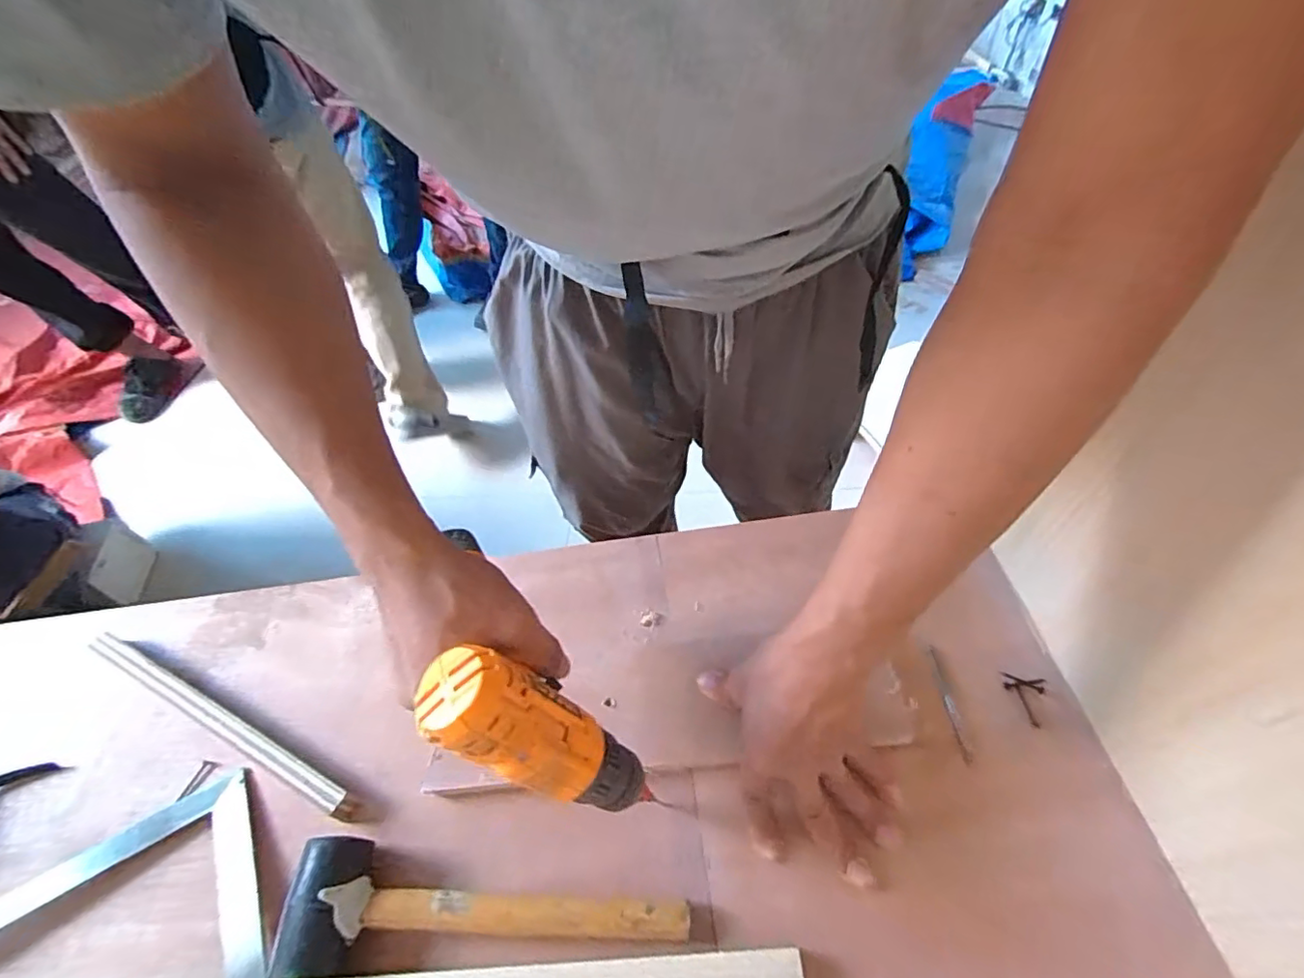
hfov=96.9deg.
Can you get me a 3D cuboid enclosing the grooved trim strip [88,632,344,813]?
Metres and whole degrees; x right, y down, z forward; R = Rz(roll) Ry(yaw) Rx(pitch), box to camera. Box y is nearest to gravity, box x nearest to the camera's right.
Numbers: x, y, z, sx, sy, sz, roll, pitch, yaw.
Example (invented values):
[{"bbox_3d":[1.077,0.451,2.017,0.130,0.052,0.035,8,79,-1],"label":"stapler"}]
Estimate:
[{"bbox_3d":[-0.389,0.202,0.510,0.320,0.023,0.019,20,56,19],"label":"grooved trim strip"}]

